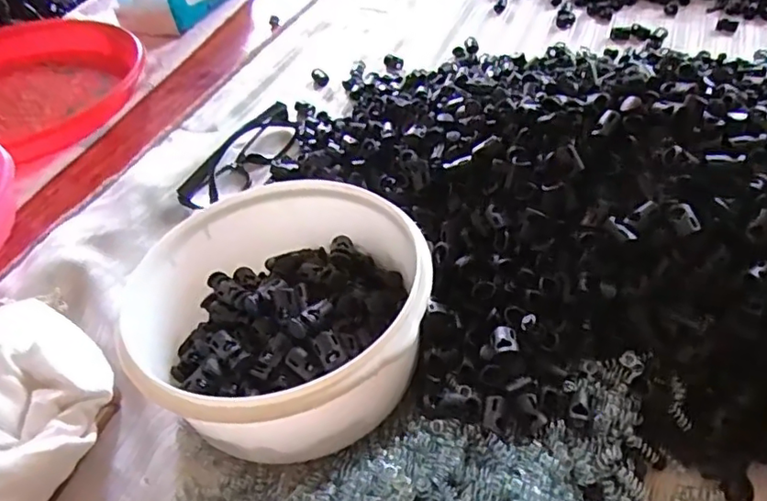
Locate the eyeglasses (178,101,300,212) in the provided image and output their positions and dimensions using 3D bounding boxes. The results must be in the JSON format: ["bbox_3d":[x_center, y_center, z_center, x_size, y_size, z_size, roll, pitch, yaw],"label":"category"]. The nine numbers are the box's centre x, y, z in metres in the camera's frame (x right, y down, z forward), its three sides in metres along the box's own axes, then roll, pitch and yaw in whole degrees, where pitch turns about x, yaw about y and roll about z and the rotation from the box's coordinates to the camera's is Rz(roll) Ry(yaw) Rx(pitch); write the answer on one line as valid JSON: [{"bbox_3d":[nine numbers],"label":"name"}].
[{"bbox_3d":[-0.113,-0.083,0.496,0.054,0.032,0.134,21,52,25],"label":"eyeglasses"}]

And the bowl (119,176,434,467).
[{"bbox_3d":[-0.052,0.038,0.335,0.161,0.086,0.150,-3,46,4],"label":"bowl"}]

